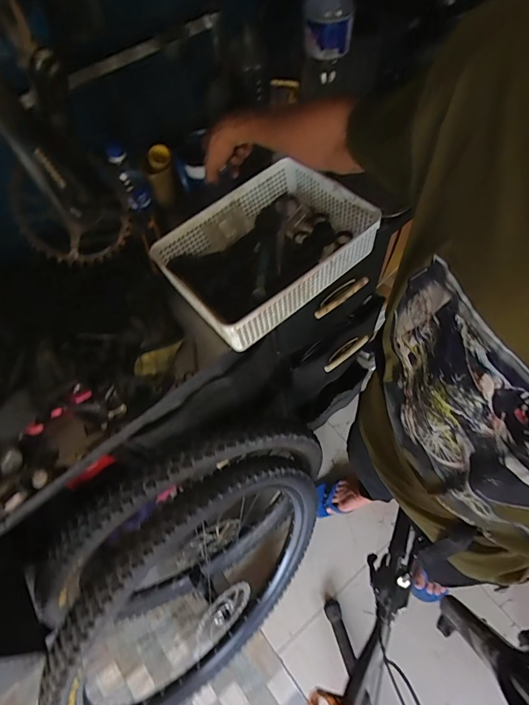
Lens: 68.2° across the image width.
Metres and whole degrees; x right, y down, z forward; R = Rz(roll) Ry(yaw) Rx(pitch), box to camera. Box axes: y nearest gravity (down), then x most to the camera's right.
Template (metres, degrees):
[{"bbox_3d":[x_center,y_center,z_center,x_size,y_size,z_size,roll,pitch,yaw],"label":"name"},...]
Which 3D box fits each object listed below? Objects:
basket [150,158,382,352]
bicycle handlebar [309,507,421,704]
[{"bbox_3d":[0.000,-0.186,0.690,0.326,0.098,0.246,-37,67,-13],"label":"basket"},{"bbox_3d":[0.116,0.618,0.646,0.085,0.165,0.708,22,68,14],"label":"bicycle handlebar"}]

